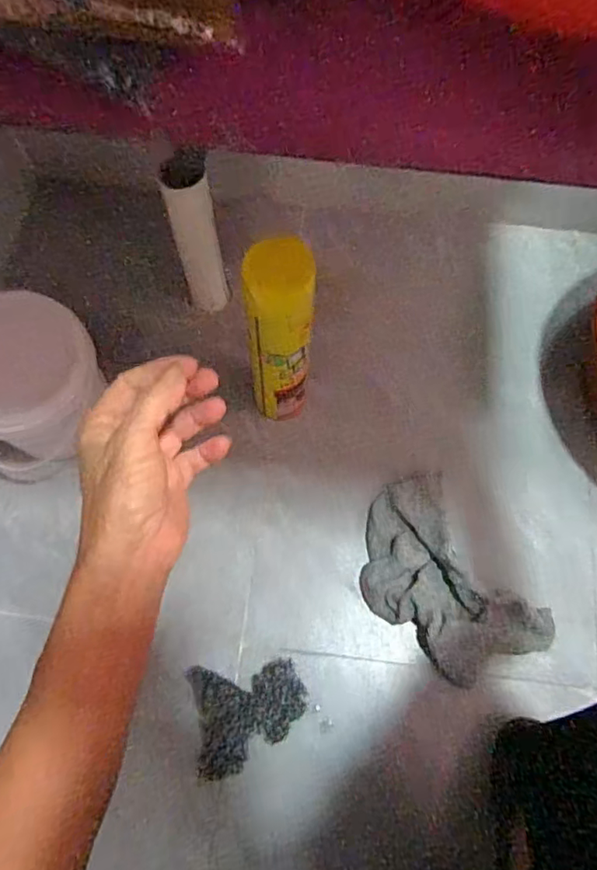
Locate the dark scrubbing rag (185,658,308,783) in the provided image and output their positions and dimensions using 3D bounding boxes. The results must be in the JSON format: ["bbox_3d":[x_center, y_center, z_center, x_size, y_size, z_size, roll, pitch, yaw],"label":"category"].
[{"bbox_3d":[-0.049,0.287,0.593,0.114,0.047,0.100,-12,71,-4],"label":"dark scrubbing rag"}]

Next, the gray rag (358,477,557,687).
[{"bbox_3d":[0.160,0.165,0.641,0.155,0.036,0.238,-34,74,-11],"label":"gray rag"}]

